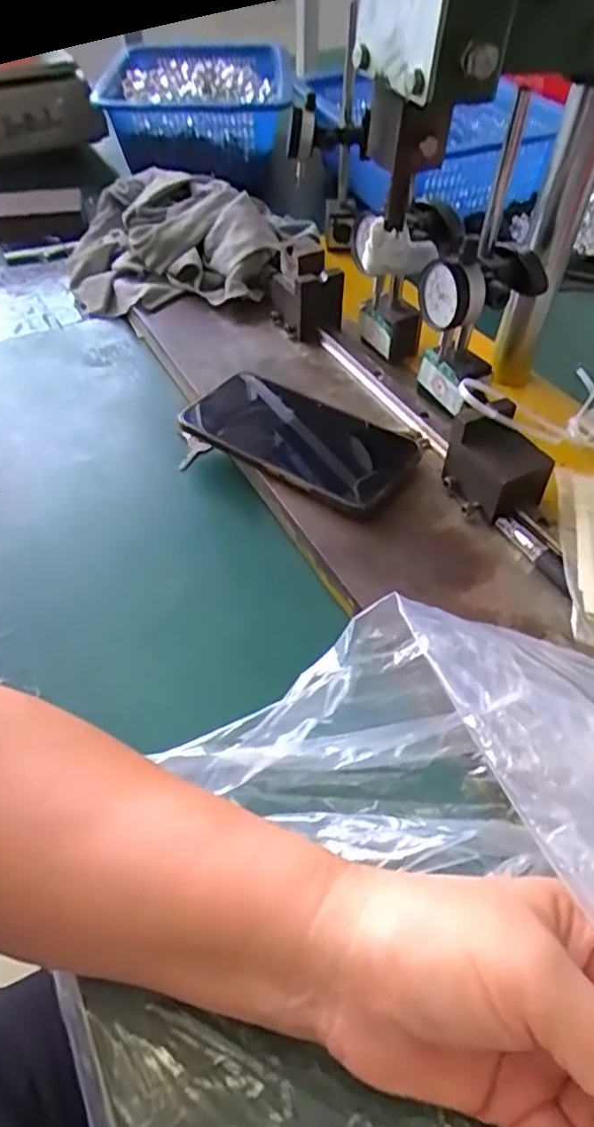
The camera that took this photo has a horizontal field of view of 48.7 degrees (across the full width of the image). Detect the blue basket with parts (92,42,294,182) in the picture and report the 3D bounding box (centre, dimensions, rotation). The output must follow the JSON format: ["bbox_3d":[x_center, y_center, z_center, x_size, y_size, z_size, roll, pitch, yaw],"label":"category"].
[{"bbox_3d":[-0.113,-0.561,0.801,0.204,0.089,0.250,3,49,3],"label":"blue basket with parts"}]

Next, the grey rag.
[{"bbox_3d":[-0.106,-0.299,0.626,0.251,0.081,0.154,9,49,9],"label":"grey rag"}]

